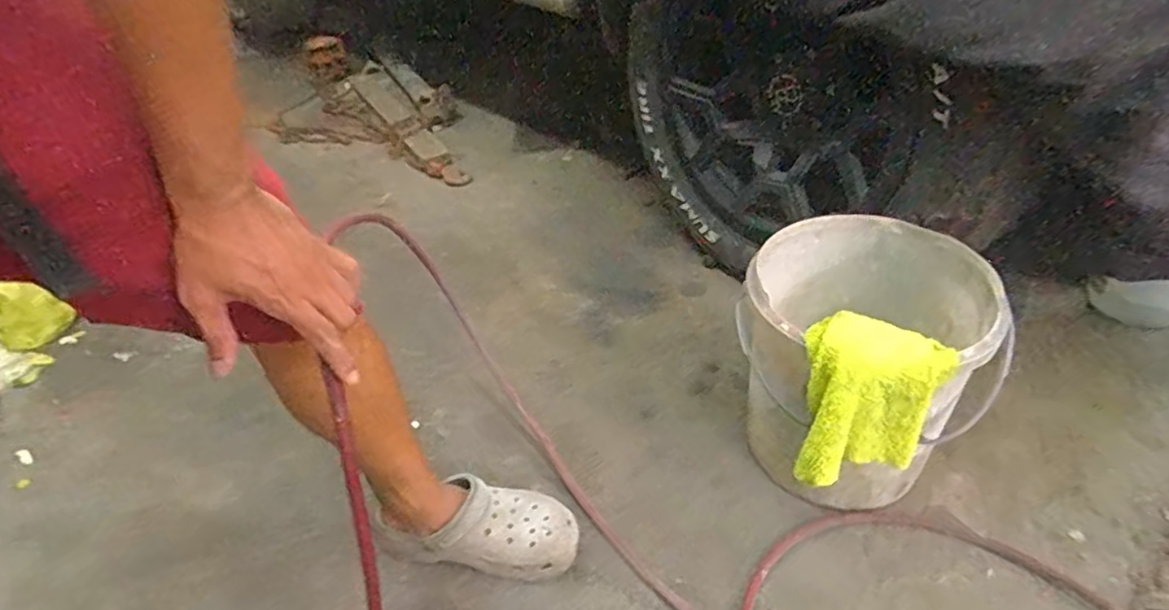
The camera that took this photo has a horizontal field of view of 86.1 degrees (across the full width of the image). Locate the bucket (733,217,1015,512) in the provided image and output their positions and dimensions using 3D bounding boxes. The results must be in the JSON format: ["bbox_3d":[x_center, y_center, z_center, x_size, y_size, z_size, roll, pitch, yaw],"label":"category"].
[{"bbox_3d":[0.366,0.091,0.883,0.312,0.322,0.330,-19,40,-17],"label":"bucket"}]

